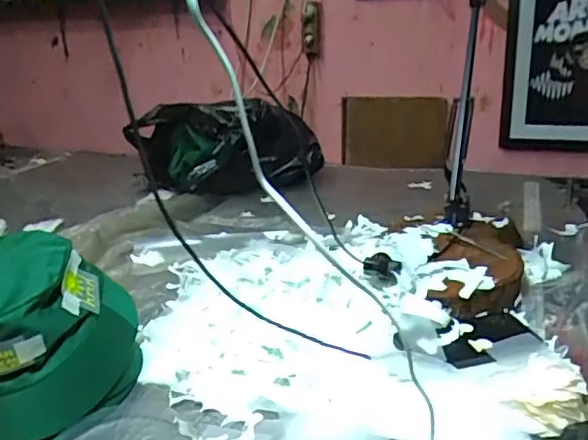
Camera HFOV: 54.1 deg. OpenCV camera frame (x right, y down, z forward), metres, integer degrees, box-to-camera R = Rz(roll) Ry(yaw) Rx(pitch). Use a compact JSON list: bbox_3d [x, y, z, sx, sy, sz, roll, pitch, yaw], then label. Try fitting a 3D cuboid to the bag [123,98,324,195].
[{"bbox_3d":[-0.182,-0.170,1.368,0.485,0.195,0.186,2,20,9],"label":"bag"}]

